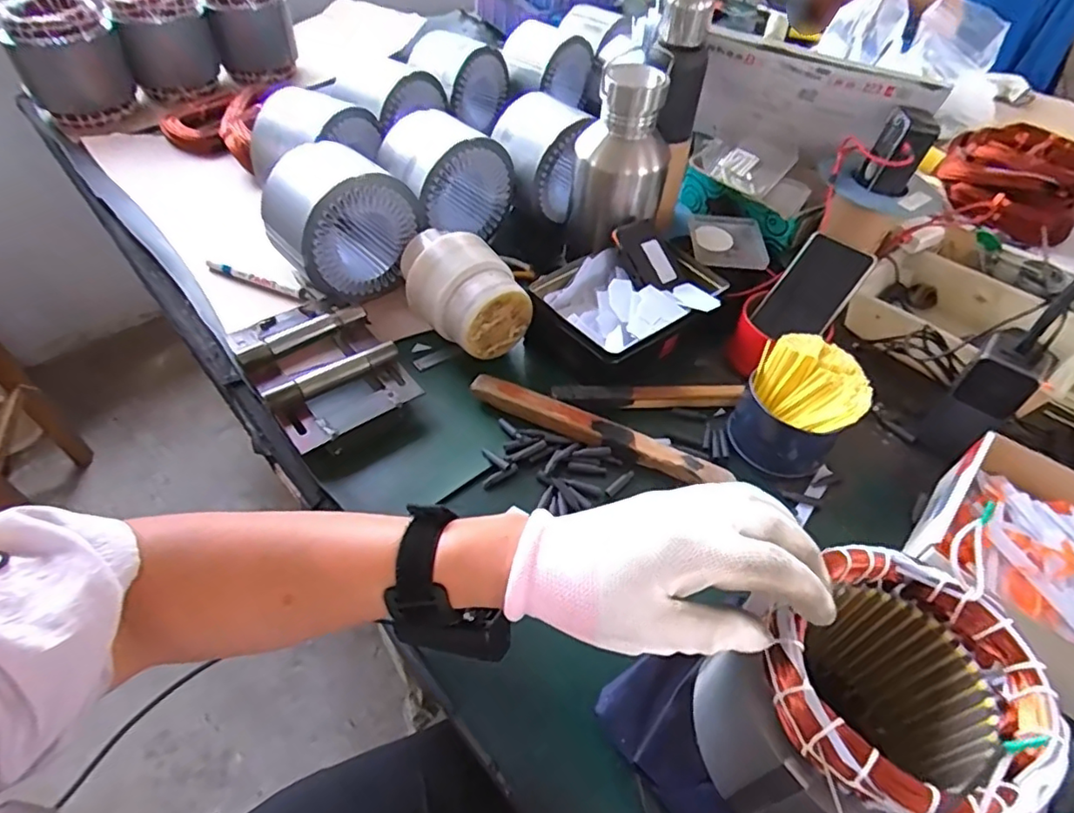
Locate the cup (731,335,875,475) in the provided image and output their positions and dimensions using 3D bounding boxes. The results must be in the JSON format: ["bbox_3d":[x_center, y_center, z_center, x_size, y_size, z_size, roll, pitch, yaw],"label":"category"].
[{"bbox_3d":[0.258,0.000,0.582,0.103,0.097,0.103,31,54,22],"label":"cup"}]

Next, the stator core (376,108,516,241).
[{"bbox_3d":[-0.119,-0.305,0.780,0.155,0.124,0.106,-33,58,-28],"label":"stator core"}]

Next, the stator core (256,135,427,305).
[{"bbox_3d":[-0.236,-0.229,0.712,0.139,0.134,0.155,37,56,26],"label":"stator core"}]

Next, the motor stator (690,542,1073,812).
[{"bbox_3d":[0.183,0.183,0.348,0.135,0.161,0.122,-23,53,-22],"label":"motor stator"}]

